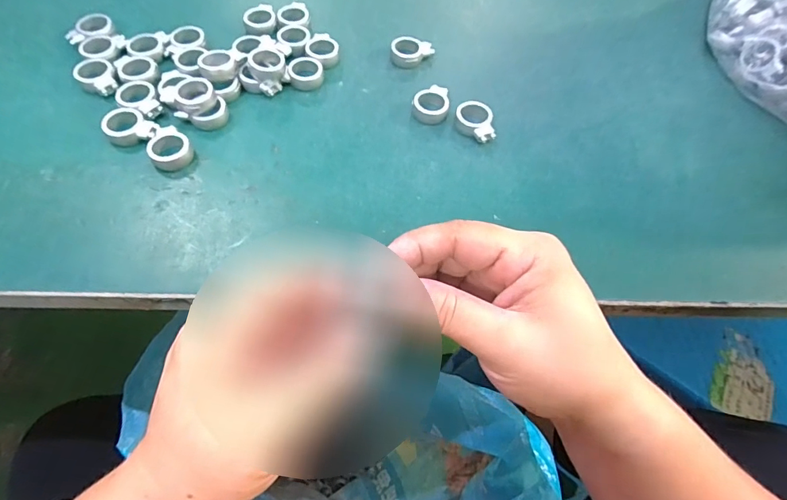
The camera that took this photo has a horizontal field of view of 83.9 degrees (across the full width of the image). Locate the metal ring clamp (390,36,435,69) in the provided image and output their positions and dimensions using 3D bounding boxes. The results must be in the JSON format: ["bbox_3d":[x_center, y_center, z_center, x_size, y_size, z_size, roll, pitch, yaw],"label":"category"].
[{"bbox_3d":[0.014,-0.155,0.344,0.033,0.013,0.022,10,60,2],"label":"metal ring clamp"}]

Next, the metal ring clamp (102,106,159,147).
[{"bbox_3d":[-0.174,-0.080,0.290,0.034,0.009,0.025,26,62,11],"label":"metal ring clamp"}]

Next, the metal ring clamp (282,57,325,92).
[{"bbox_3d":[-0.065,-0.132,0.326,0.025,0.013,0.025,1,60,-3],"label":"metal ring clamp"}]

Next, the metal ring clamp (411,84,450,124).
[{"bbox_3d":[0.028,-0.108,0.320,0.025,0.011,0.033,11,60,3],"label":"metal ring clamp"}]

